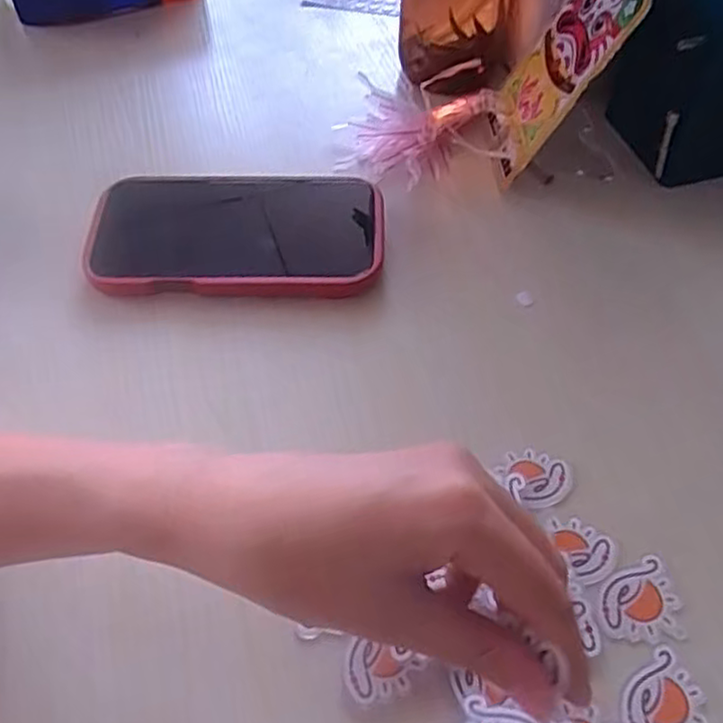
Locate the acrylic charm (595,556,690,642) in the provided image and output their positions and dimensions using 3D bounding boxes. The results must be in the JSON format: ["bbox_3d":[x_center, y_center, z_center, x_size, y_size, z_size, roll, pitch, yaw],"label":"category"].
[{"bbox_3d":[0.114,0.098,0.291,0.033,0.004,0.032,-6,55,-4],"label":"acrylic charm"}]

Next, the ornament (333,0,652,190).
[{"bbox_3d":[0.066,-0.173,0.422,0.157,0.114,0.081,-3,55,-1],"label":"ornament"}]

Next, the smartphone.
[{"bbox_3d":[-0.074,-0.075,0.408,0.169,0.016,0.086,1,55,2],"label":"smartphone"}]

